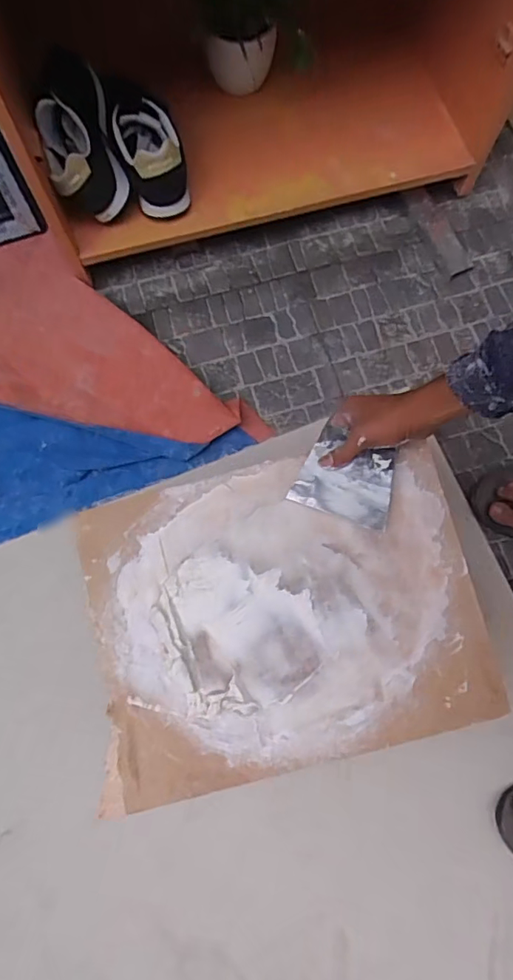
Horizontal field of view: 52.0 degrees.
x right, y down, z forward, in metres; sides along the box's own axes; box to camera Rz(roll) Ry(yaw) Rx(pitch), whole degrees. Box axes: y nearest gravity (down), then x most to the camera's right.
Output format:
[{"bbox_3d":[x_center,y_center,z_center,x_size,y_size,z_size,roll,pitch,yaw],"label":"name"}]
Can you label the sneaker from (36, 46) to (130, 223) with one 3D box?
[{"bbox_3d":[-0.264,-0.529,0.777,0.102,0.118,0.219,-16,78,-6],"label":"sneaker"}]

